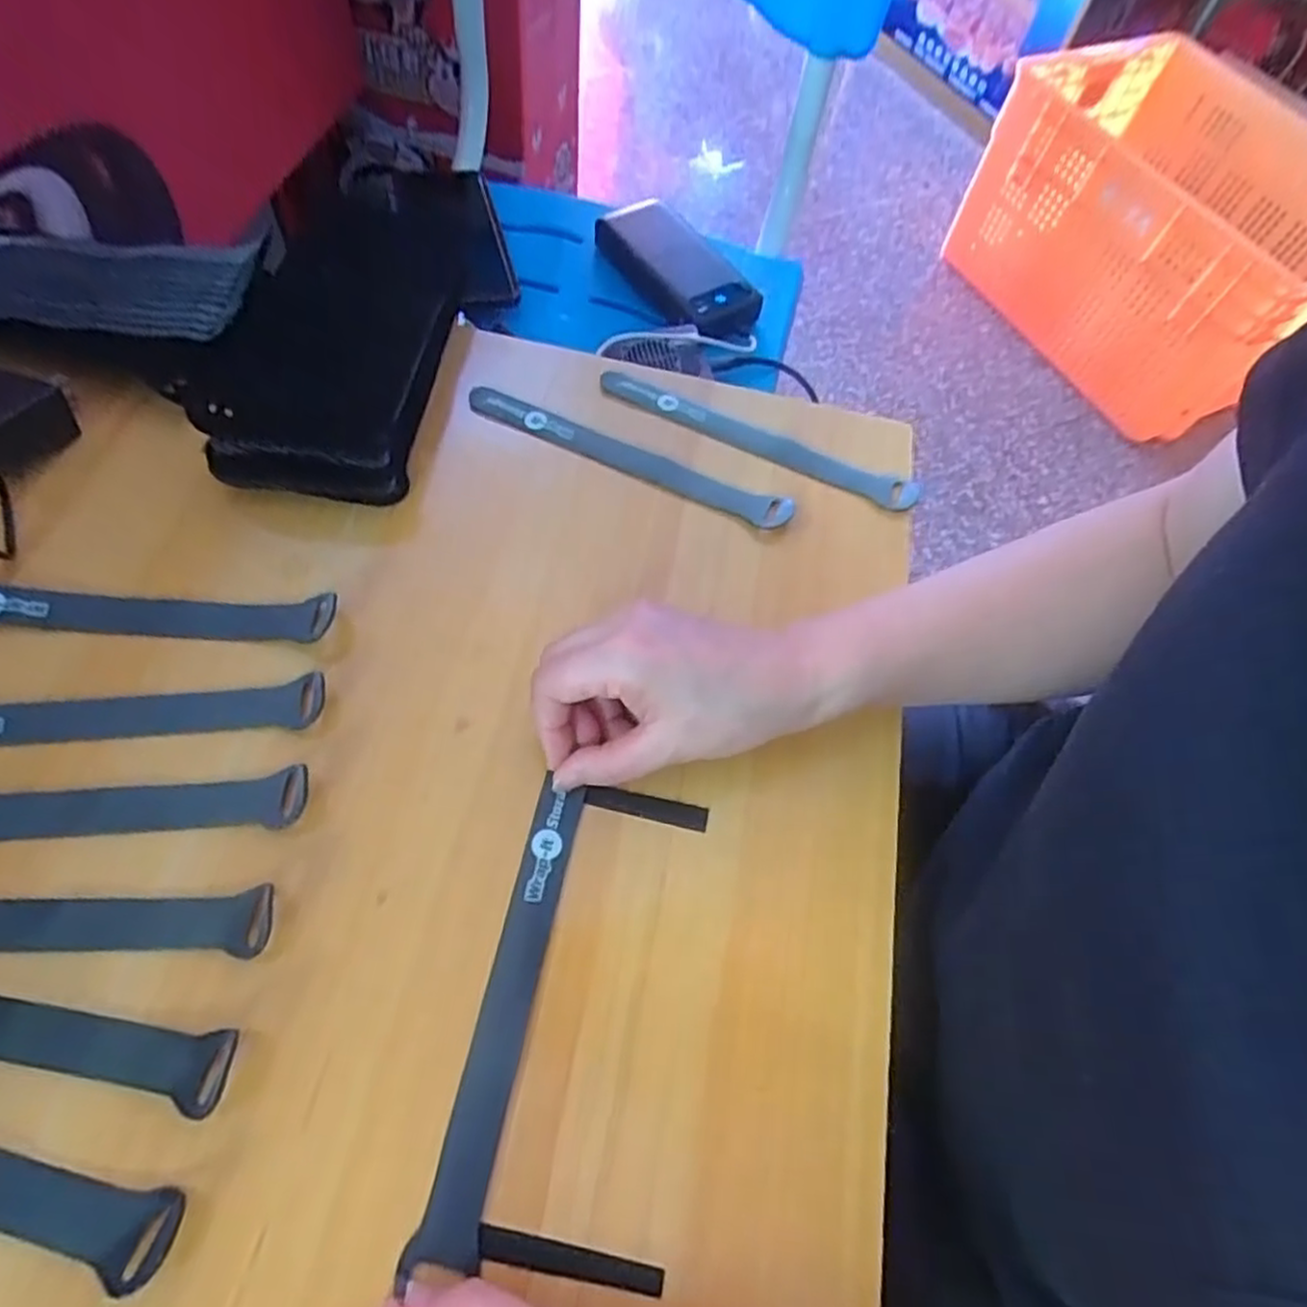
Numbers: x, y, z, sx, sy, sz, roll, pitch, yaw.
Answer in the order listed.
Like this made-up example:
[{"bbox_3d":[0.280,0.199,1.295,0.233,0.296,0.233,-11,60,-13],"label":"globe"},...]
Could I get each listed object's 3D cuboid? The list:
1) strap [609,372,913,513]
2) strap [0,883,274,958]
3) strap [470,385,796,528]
[{"bbox_3d":[0.060,-0.127,0.425,0.194,0.005,0.023,23,61,8],"label":"strap"},{"bbox_3d":[-0.251,0.105,0.282,0.200,0.005,0.024,-1,63,-2],"label":"strap"},{"bbox_3d":[-0.017,-0.112,0.412,0.198,0.009,0.020,24,61,9],"label":"strap"}]

